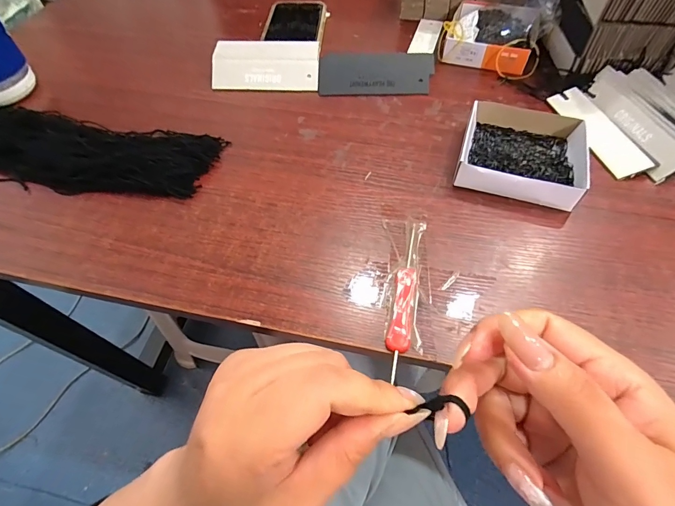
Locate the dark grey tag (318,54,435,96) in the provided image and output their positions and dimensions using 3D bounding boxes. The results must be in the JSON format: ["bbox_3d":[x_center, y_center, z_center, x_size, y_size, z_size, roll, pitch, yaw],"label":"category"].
[{"bbox_3d":[0.047,-0.212,0.430,0.135,0.008,0.063,0,67,-1],"label":"dark grey tag"}]

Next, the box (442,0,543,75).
[{"bbox_3d":[0.191,-0.274,0.454,0.104,0.031,0.119,18,59,15],"label":"box"}]

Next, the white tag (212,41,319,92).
[{"bbox_3d":[-0.086,-0.226,0.438,0.126,0.009,0.060,2,91,2],"label":"white tag"}]

